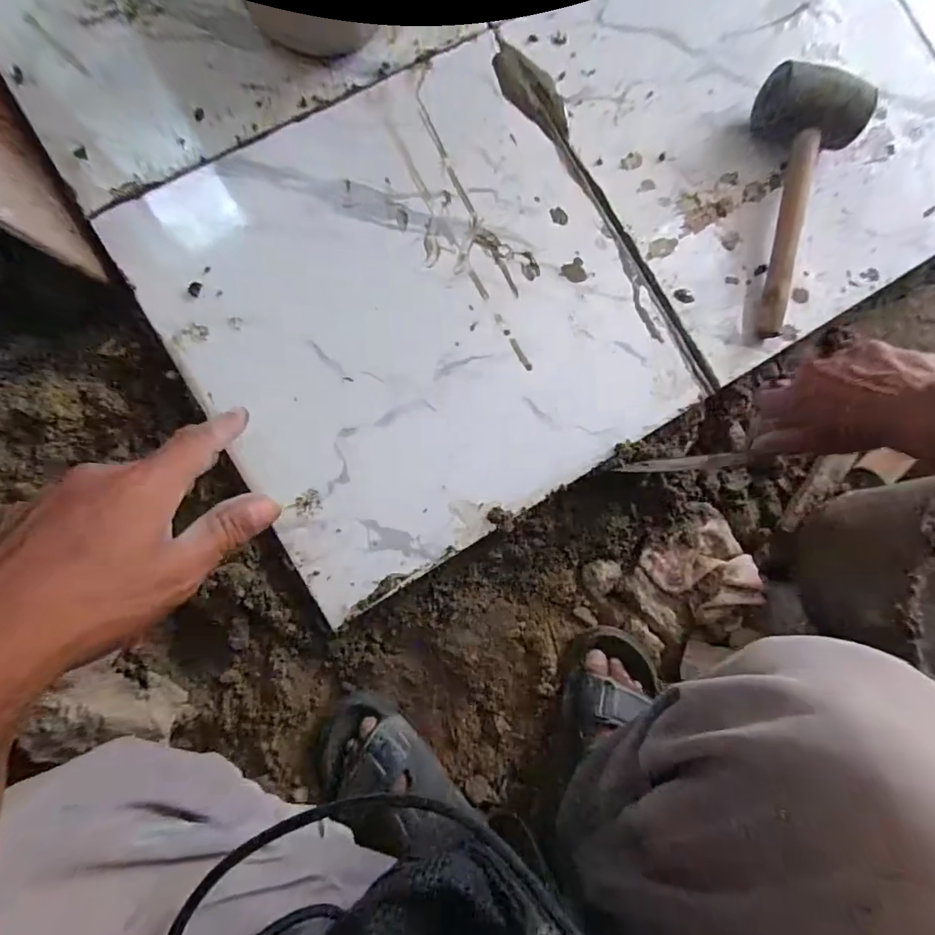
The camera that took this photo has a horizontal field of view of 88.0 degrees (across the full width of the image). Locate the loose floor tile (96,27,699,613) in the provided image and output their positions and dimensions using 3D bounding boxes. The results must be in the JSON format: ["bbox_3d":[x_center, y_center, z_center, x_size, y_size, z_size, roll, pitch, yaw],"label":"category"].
[{"bbox_3d":[-0.054,-0.170,0.533,0.481,0.009,0.480,-31,90,-7],"label":"loose floor tile"}]

